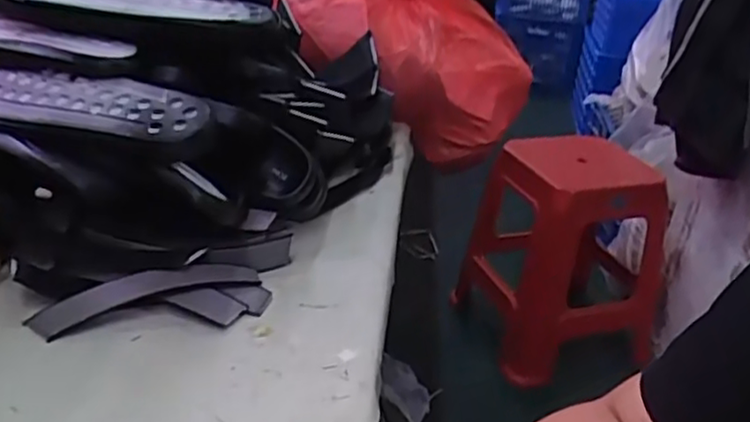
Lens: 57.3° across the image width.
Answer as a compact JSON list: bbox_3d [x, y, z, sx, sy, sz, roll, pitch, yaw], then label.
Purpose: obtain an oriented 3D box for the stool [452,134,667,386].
[{"bbox_3d":[0.439,0.078,1.550,0.382,0.460,0.362,0,27,-9],"label":"stool"}]

